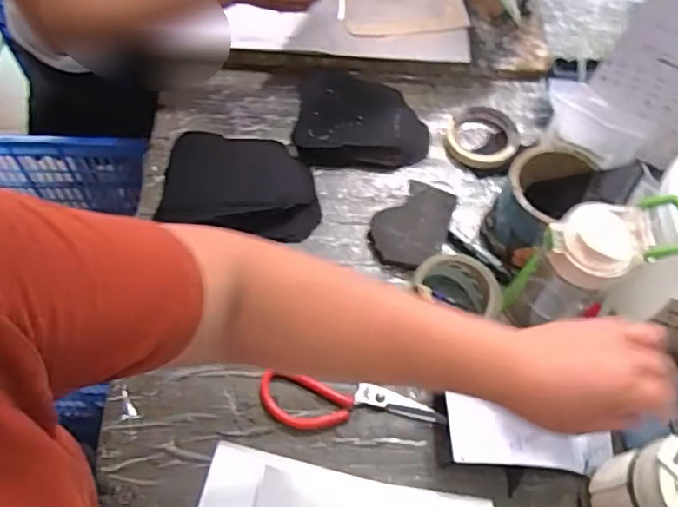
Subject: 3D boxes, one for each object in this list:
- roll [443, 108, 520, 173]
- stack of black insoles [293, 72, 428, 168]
[{"bbox_3d":[0.193,-0.156,0.788,0.095,0.030,0.102,1,62,-2],"label":"roll"},{"bbox_3d":[0.030,-0.180,0.785,0.177,0.032,0.155,0,62,-2],"label":"stack of black insoles"}]

